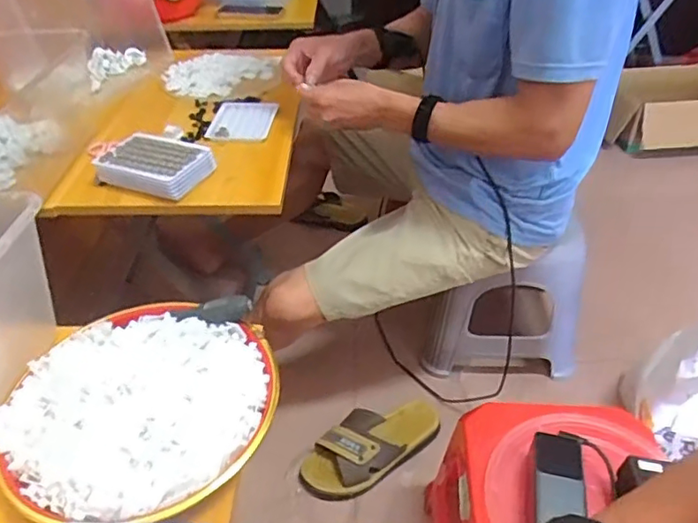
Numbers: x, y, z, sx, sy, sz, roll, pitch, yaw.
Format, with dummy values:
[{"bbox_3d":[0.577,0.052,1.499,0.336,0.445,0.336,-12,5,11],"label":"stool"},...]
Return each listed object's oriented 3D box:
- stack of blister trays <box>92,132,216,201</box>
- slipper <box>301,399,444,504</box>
[{"bbox_3d":[-0.265,-0.133,0.772,0.135,0.037,0.101,15,42,17],"label":"stack of blister trays"},{"bbox_3d":[0.042,0.323,0.999,0.274,0.065,0.118,-23,45,-25],"label":"slipper"}]

